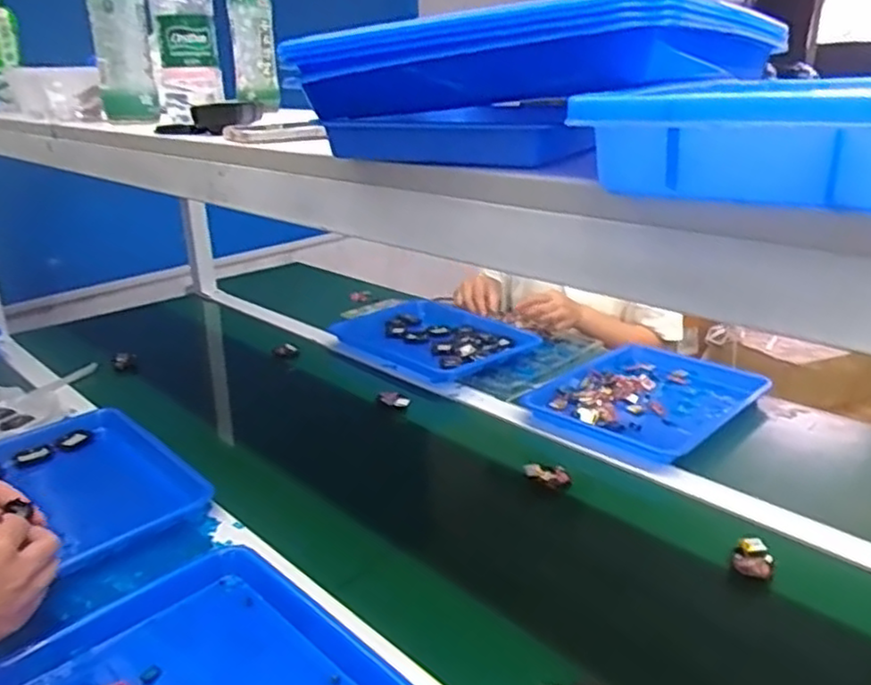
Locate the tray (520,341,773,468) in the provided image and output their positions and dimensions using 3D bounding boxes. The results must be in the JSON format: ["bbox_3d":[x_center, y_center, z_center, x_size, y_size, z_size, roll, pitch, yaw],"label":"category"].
[{"bbox_3d":[0.327,0.082,1.079,0.357,0.031,0.258,-21,28,-38],"label":"tray"}]

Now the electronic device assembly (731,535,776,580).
[{"bbox_3d":[0.325,0.218,0.722,0.036,0.022,0.047,9,24,27],"label":"electronic device assembly"}]

